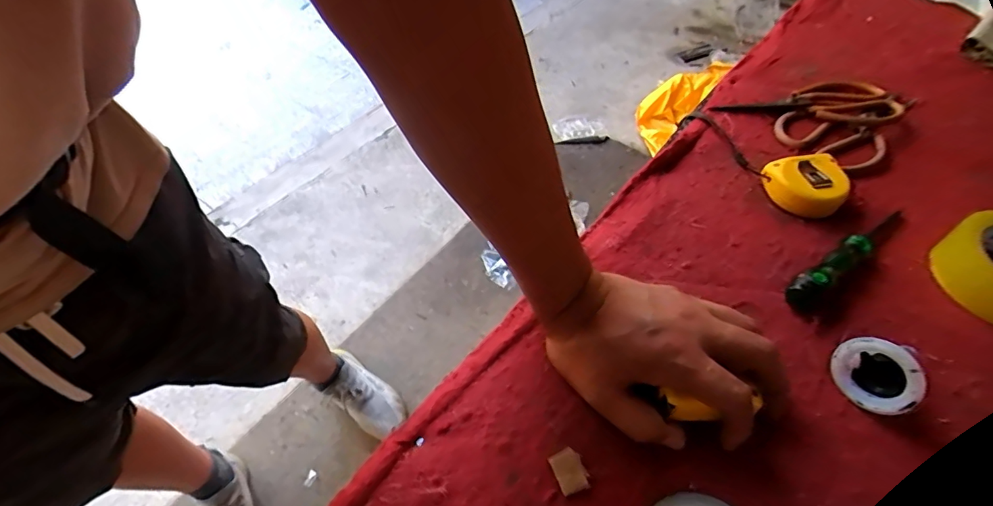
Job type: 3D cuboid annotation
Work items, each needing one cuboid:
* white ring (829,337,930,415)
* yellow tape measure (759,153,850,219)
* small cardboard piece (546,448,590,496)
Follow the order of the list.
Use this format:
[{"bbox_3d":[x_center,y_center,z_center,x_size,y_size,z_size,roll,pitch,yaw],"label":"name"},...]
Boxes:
[{"bbox_3d":[0.276,0.088,0.353,0.009,0.056,0.055,-7,70,-31],"label":"white ring"},{"bbox_3d":[0.312,-0.067,0.491,0.071,0.028,0.070,-7,53,15],"label":"yellow tape measure"},{"bbox_3d":[0.049,0.145,0.325,0.021,0.004,0.027,-18,53,-16],"label":"small cardboard piece"}]

